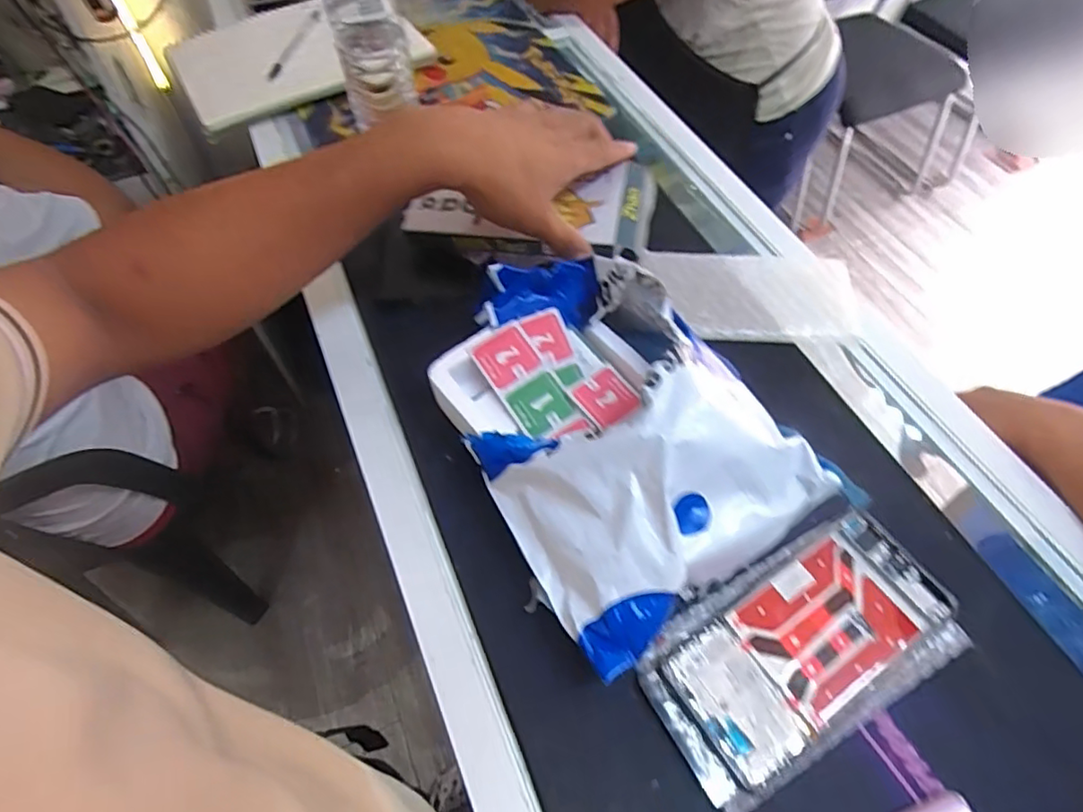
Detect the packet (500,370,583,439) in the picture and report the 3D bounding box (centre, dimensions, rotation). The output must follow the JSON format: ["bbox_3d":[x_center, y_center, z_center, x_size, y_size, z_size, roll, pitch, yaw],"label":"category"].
[{"bbox_3d":[-0.001,-0.001,0.383,0.037,0.004,0.037,-31,76,-10],"label":"packet"}]

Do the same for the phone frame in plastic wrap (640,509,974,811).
[{"bbox_3d":[0.143,0.132,0.330,0.173,0.011,0.092,-26,60,-14],"label":"phone frame in plastic wrap"}]

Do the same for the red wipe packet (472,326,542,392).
[{"bbox_3d":[-0.023,-0.031,0.391,0.035,0.004,0.035,-30,80,-3],"label":"red wipe packet"}]

